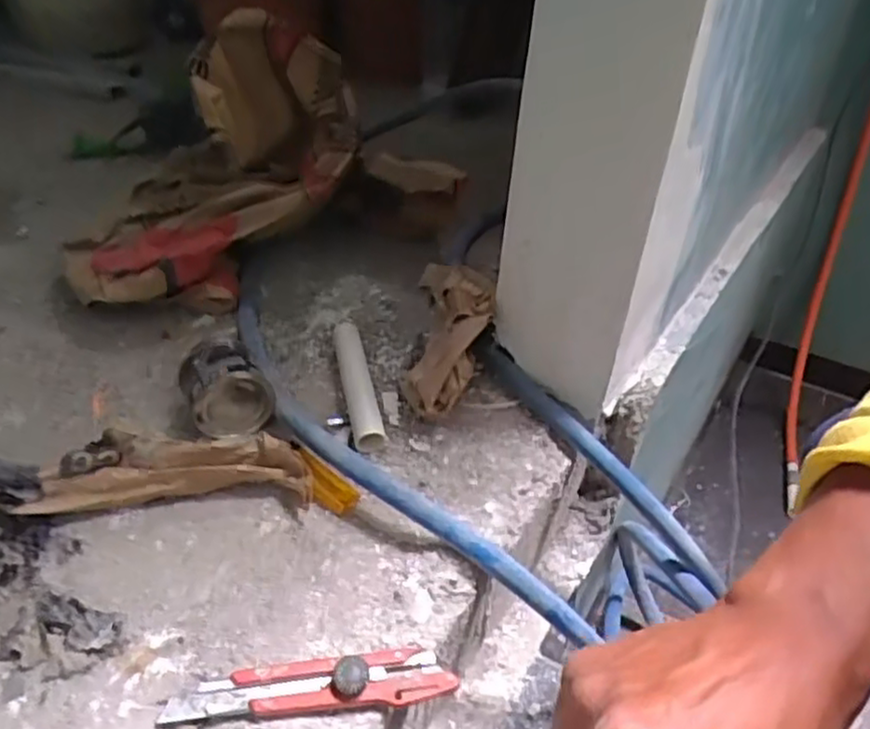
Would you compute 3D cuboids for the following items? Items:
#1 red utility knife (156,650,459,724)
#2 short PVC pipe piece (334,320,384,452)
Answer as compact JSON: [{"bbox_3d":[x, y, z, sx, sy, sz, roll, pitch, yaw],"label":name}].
[{"bbox_3d":[-0.072,0.193,0.433,0.167,0.017,0.028,-4,37,-11],"label":"red utility knife"},{"bbox_3d":[-0.068,0.014,0.644,0.028,0.022,0.151,-5,37,-13],"label":"short PVC pipe piece"}]

